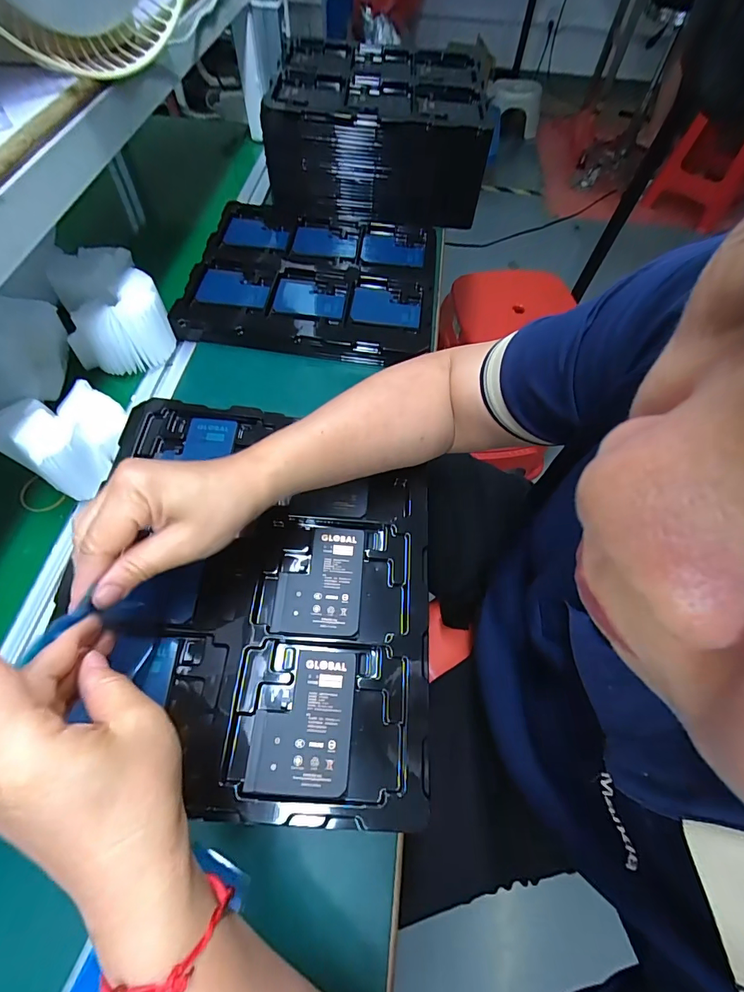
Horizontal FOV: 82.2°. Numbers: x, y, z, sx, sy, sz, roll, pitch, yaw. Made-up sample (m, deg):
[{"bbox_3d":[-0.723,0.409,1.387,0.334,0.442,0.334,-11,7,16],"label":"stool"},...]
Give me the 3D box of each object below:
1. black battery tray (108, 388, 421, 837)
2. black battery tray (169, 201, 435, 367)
[{"bbox_3d":[-0.088,0.067,0.346,0.265,0.033,0.308,5,61,0],"label":"black battery tray"},{"bbox_3d":[-0.074,-0.302,0.590,0.315,0.025,0.278,6,61,0],"label":"black battery tray"}]

